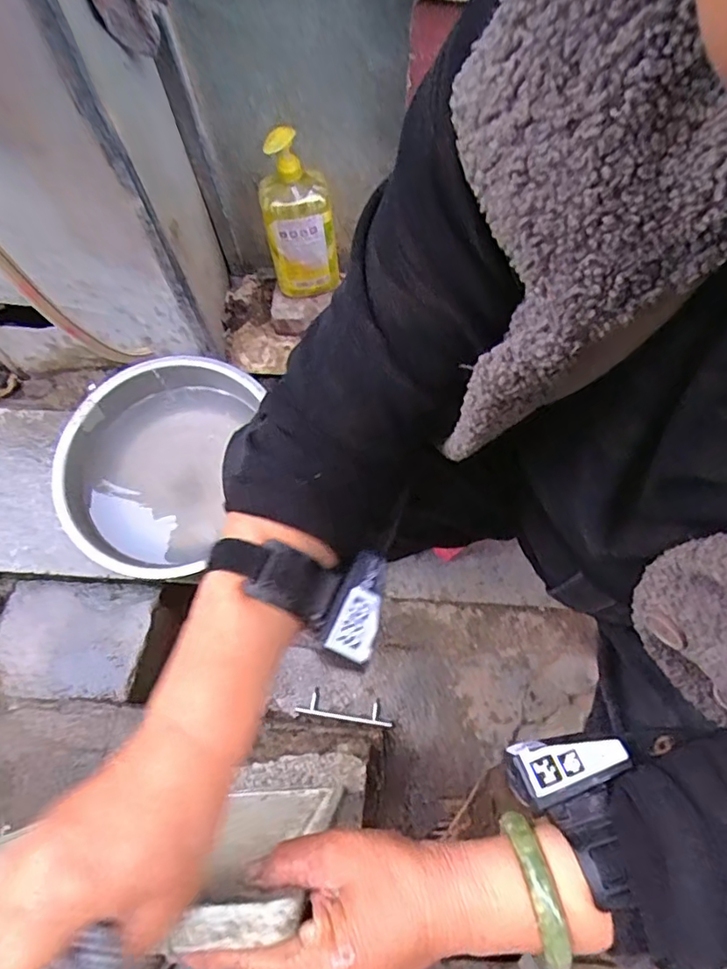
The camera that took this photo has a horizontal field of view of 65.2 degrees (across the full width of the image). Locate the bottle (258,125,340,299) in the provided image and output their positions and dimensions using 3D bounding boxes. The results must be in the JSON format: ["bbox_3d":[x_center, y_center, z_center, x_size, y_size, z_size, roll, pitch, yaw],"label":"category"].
[{"bbox_3d":[-0.106,-0.421,0.905,0.115,0.259,0.065,-10,66,-4],"label":"bottle"}]

